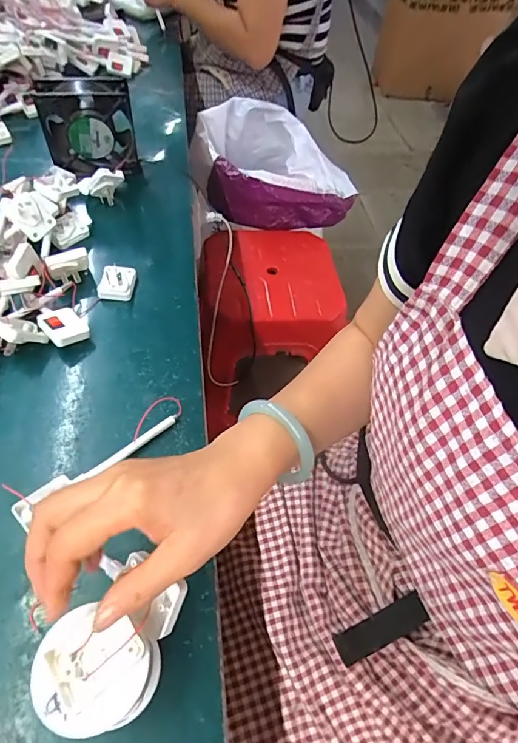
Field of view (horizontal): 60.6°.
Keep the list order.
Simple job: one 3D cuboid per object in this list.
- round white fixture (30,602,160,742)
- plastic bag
[{"bbox_3d":[-0.094,0.170,0.256,0.069,0.016,0.061,-5,53,-8],"label":"round white fixture"},{"bbox_3d":[0.028,-0.478,1.021,0.352,0.179,0.315,-12,55,-15],"label":"plastic bag"}]

